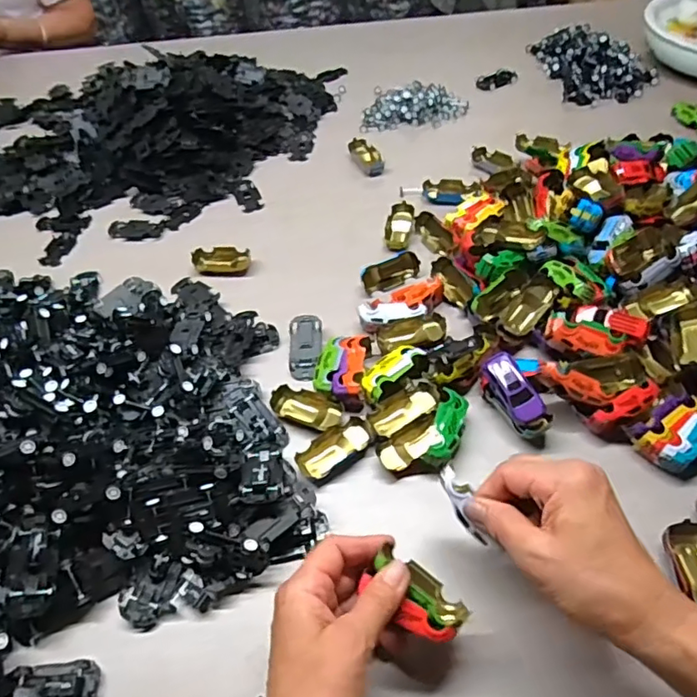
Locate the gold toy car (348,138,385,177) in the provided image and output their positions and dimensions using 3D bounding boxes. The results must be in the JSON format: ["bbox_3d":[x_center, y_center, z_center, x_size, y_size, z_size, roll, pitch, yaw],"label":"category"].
[{"bbox_3d":[0.024,-0.246,0.714,0.031,0.016,0.063,-23,53,-13],"label":"gold toy car"}]

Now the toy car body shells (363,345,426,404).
[{"bbox_3d":[0.037,0.020,0.485,0.064,0.022,0.027,-39,58,-23],"label":"toy car body shells"}]

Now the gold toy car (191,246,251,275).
[{"bbox_3d":[-0.139,-0.095,0.610,0.060,0.016,0.032,-3,51,3],"label":"gold toy car"}]

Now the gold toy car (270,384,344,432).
[{"bbox_3d":[-0.035,0.051,0.476,0.063,0.014,0.031,18,56,19],"label":"gold toy car"}]

